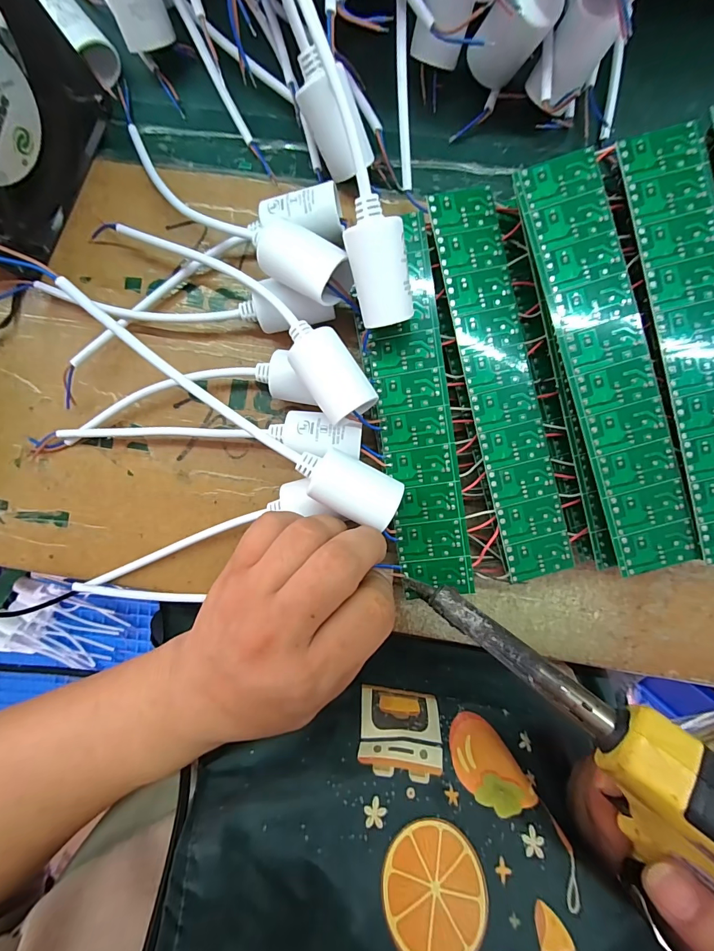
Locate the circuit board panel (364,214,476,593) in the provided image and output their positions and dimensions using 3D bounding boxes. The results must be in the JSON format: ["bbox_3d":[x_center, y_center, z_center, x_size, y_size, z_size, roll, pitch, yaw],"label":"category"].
[{"bbox_3d":[0.031,-0.033,0.211,0.039,0.006,0.190,-8,92,9],"label":"circuit board panel"}]

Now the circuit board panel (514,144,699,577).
[{"bbox_3d":[0.122,-0.053,0.189,0.039,0.004,0.200,-15,92,2],"label":"circuit board panel"}]

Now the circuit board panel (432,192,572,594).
[{"bbox_3d":[0.077,-0.045,0.205,0.036,0.007,0.199,-13,92,2],"label":"circuit board panel"}]

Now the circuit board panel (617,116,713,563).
[{"bbox_3d":[0.162,-0.061,0.184,0.038,0.006,0.198,-13,92,2],"label":"circuit board panel"}]

